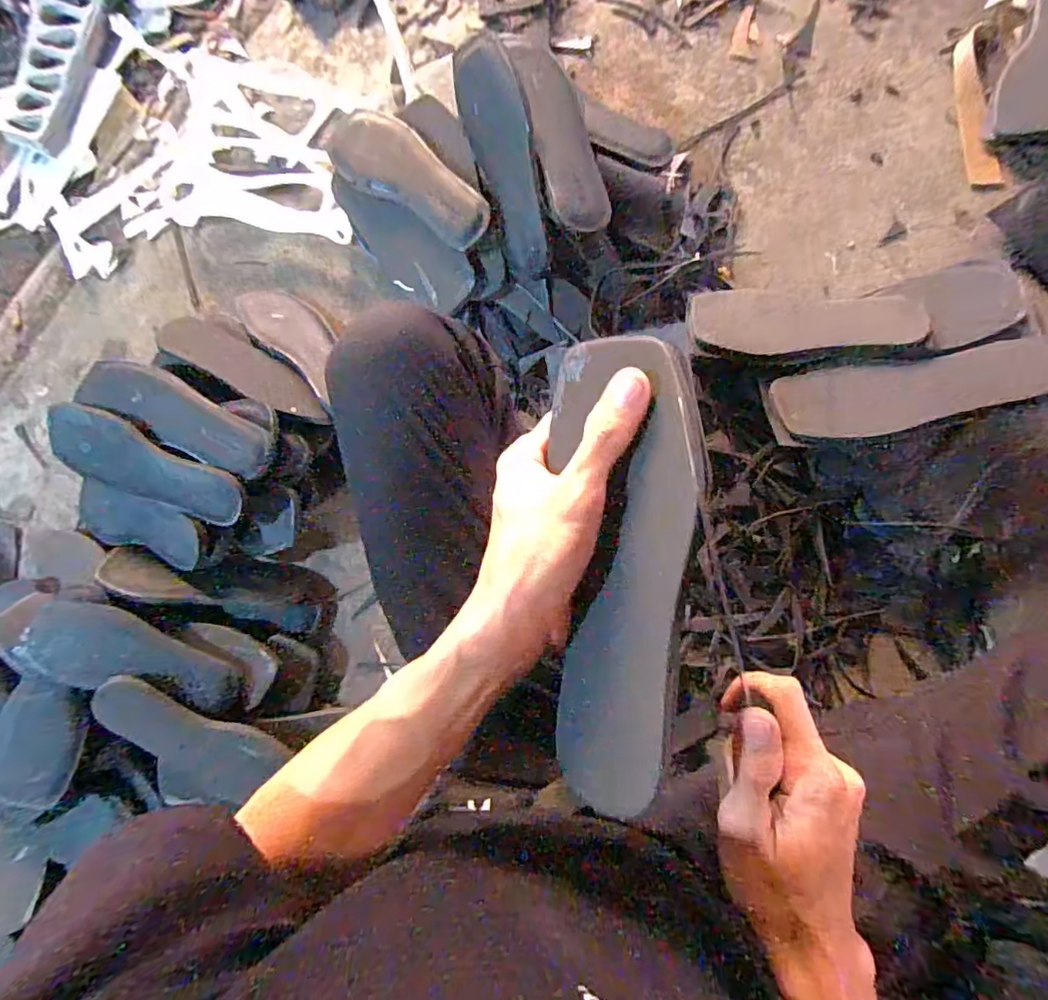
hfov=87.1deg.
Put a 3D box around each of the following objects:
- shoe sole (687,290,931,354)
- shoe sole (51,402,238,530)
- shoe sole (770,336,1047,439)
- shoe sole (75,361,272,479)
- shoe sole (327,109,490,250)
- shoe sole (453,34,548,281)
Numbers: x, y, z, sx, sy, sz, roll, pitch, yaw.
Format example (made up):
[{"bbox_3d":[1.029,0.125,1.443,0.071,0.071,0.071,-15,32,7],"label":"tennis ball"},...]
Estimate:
[{"bbox_3d":[0.310,-0.205,0.622,0.238,0.023,0.094,5,58,14],"label":"shoe sole"},{"bbox_3d":[-0.442,-0.041,0.642,0.248,0.020,0.088,19,107,7],"label":"shoe sole"},{"bbox_3d":[0.407,-0.113,0.599,0.250,0.011,0.078,-8,104,10],"label":"shoe sole"},{"bbox_3d":[-0.399,-0.097,0.636,0.222,0.036,0.067,27,87,8],"label":"shoe sole"},{"bbox_3d":[-0.136,-0.386,0.656,0.234,0.023,0.083,37,117,12],"label":"shoe sole"},{"bbox_3d":[-0.019,-0.374,0.616,0.075,0.025,0.237,-8,104,27],"label":"shoe sole"}]

